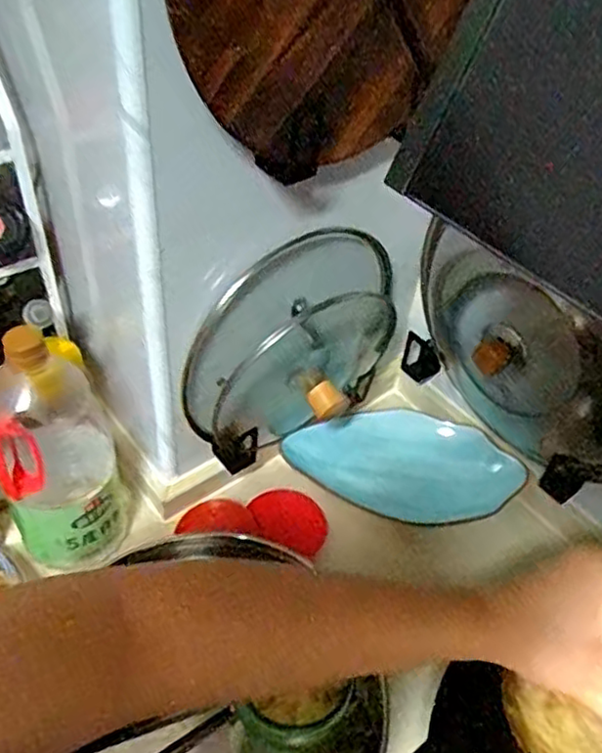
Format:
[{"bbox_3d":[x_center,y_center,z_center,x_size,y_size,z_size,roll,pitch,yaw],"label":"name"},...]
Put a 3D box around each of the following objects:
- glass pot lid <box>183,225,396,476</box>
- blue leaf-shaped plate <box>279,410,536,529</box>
[{"bbox_3d":[-0.007,-0.012,0.735,0.235,0.251,0.075,-22,51,-26],"label":"glass pot lid"},{"bbox_3d":[0.125,0.108,0.829,0.275,0.027,0.129,17,81,5],"label":"blue leaf-shaped plate"}]

